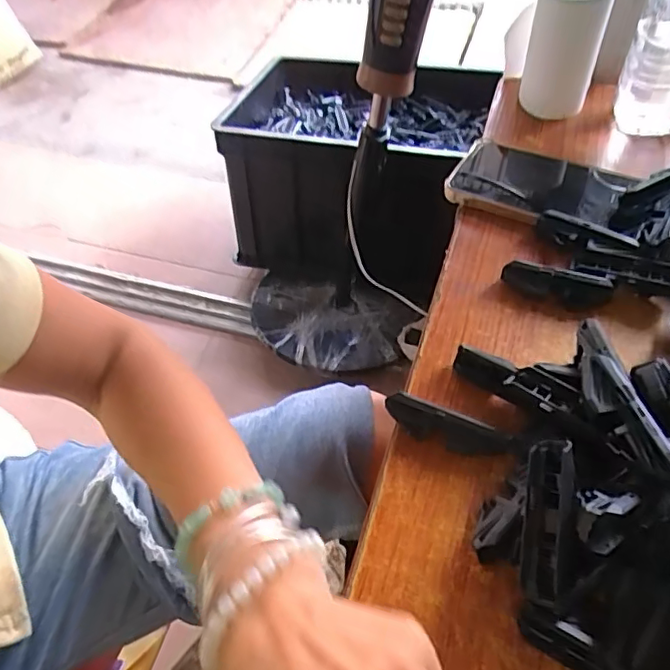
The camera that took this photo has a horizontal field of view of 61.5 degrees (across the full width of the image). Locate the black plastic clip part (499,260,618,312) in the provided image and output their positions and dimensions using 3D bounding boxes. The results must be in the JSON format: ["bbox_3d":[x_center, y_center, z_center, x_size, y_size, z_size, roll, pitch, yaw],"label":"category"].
[{"bbox_3d":[0.155,-0.035,0.396,0.071,0.020,0.018,16,56,16],"label":"black plastic clip part"}]

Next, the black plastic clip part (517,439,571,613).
[{"bbox_3d":[0.100,0.088,0.269,0.017,0.018,0.074,9,76,11],"label":"black plastic clip part"}]

